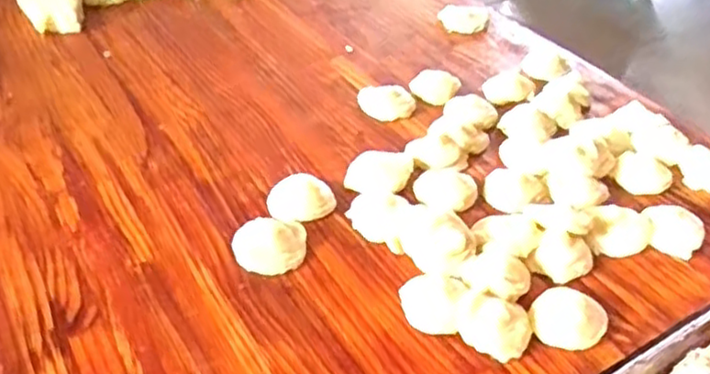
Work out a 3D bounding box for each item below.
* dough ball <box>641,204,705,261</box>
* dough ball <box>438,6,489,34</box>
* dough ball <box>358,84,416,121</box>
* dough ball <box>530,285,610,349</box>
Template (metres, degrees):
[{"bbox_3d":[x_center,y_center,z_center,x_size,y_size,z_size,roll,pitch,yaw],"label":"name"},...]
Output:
[{"bbox_3d":[0.403,0.054,0.878,0.074,0.028,0.080,2,40,-1],"label":"dough ball"},{"bbox_3d":[0.214,-0.333,1.370,0.094,0.023,0.118,9,40,8],"label":"dough ball"},{"bbox_3d":[0.050,-0.136,1.105,0.093,0.033,0.060,9,40,8],"label":"dough ball"},{"bbox_3d":[0.235,0.147,0.763,0.077,0.038,0.070,2,40,-1],"label":"dough ball"}]

